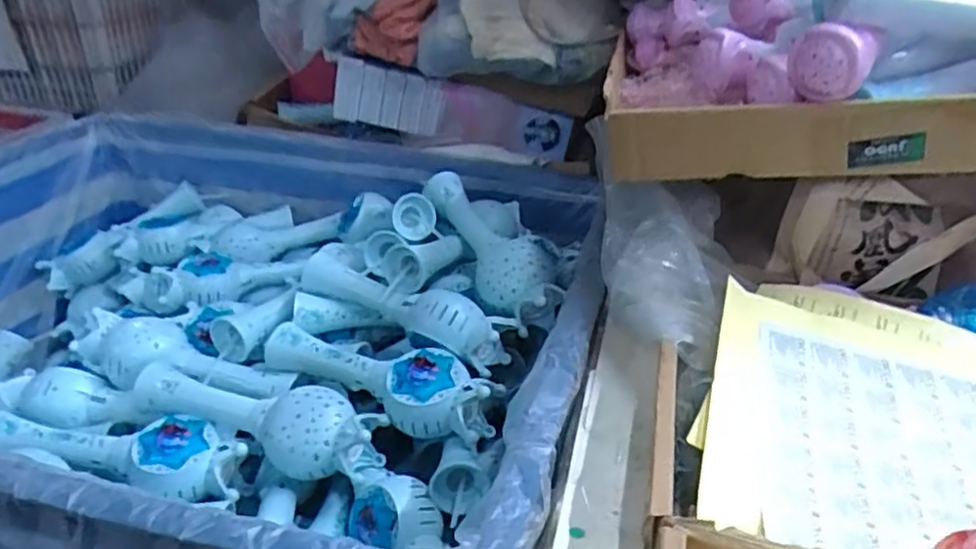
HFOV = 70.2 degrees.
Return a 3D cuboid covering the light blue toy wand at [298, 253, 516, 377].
[{"bbox_3d":[-0.099,0.027,0.695,0.246,0.056,0.053,20,35,26],"label":"light blue toy wand"}]

